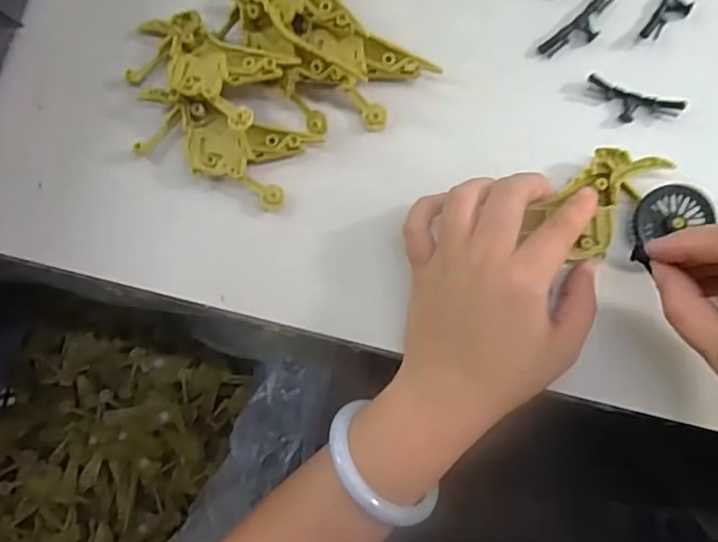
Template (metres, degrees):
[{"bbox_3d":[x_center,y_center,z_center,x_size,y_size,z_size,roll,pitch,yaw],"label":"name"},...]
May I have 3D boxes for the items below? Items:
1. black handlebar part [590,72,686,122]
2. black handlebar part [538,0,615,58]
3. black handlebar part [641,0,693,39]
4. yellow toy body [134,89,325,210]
[{"bbox_3d":[0.140,-0.086,0.308,0.049,0.004,0.018,21,92,8],"label":"black handlebar part"},{"bbox_3d":[0.118,-0.129,0.313,0.047,0.004,0.017,-43,83,5],"label":"black handlebar part"},{"bbox_3d":[0.164,-0.140,0.307,0.016,0.004,0.046,28,93,8],"label":"black handlebar part"},{"bbox_3d":[-0.076,-0.068,0.331,0.095,0.015,0.043,20,91,8],"label":"yellow toy body"}]

